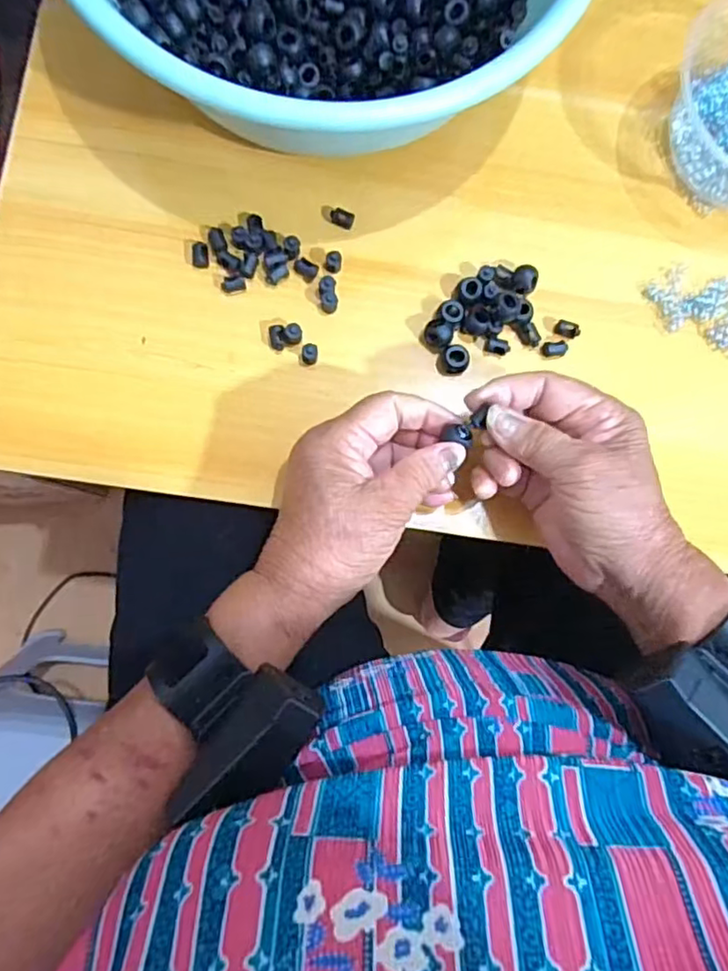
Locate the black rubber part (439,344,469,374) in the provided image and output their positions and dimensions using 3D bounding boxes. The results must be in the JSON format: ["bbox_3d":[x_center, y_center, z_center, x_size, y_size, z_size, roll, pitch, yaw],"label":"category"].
[{"bbox_3d":[0.057,-0.077,0.373,0.018,0.013,0.014,-8,83,-5],"label":"black rubber part"}]

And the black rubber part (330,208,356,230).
[{"bbox_3d":[-0.014,-0.168,0.383,0.015,0.004,0.010,24,81,0],"label":"black rubber part"}]

